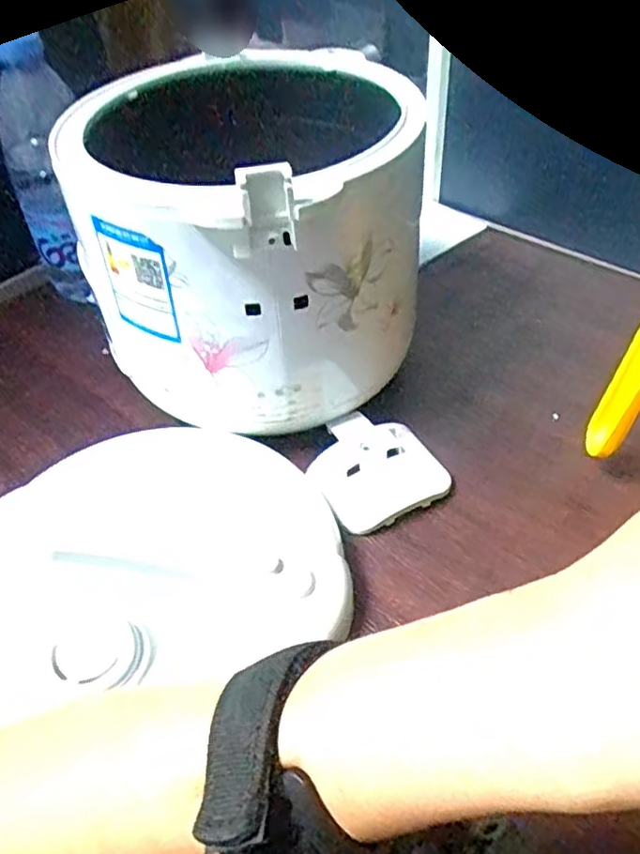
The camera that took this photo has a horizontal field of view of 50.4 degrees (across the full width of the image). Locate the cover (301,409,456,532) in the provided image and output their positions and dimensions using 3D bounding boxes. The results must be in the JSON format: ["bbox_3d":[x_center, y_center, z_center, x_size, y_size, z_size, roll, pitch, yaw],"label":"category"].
[{"bbox_3d":[0.033,0.024,0.412,0.075,0.007,0.071,-21,62,-20],"label":"cover"}]

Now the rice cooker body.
[{"bbox_3d":[-0.037,-0.120,0.422,0.192,0.148,0.211,-2,45,2],"label":"rice cooker body"}]

